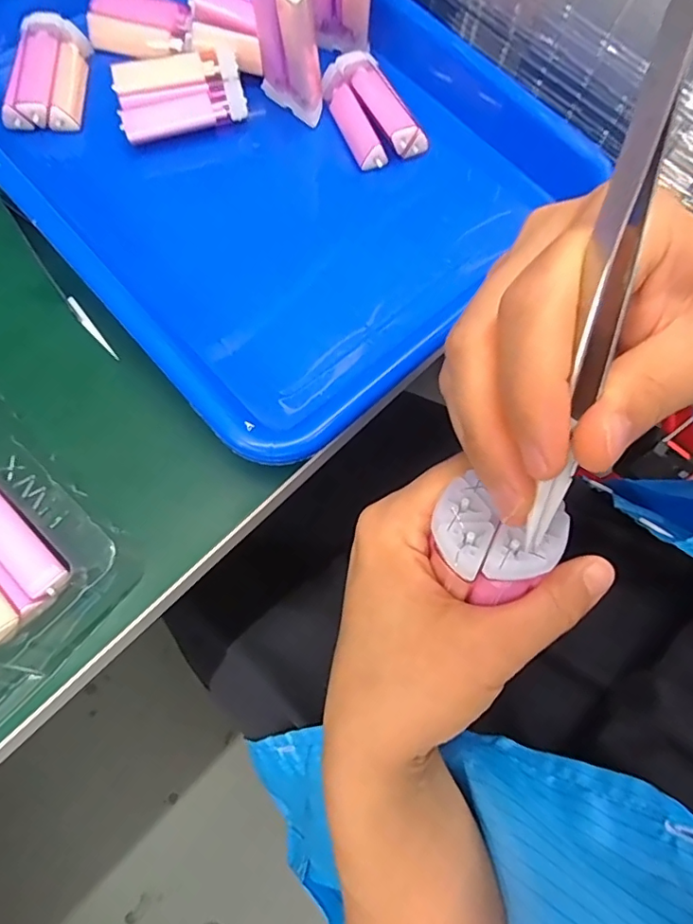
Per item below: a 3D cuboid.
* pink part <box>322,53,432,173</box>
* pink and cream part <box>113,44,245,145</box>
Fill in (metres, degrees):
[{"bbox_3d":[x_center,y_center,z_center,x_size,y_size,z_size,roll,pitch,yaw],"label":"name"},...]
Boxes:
[{"bbox_3d":[0.013,-0.201,0.300,0.036,0.022,0.067,-23,74,-9],"label":"pink part"},{"bbox_3d":[-0.093,-0.202,0.296,0.067,0.027,0.046,-22,74,-9],"label":"pink and cream part"}]

